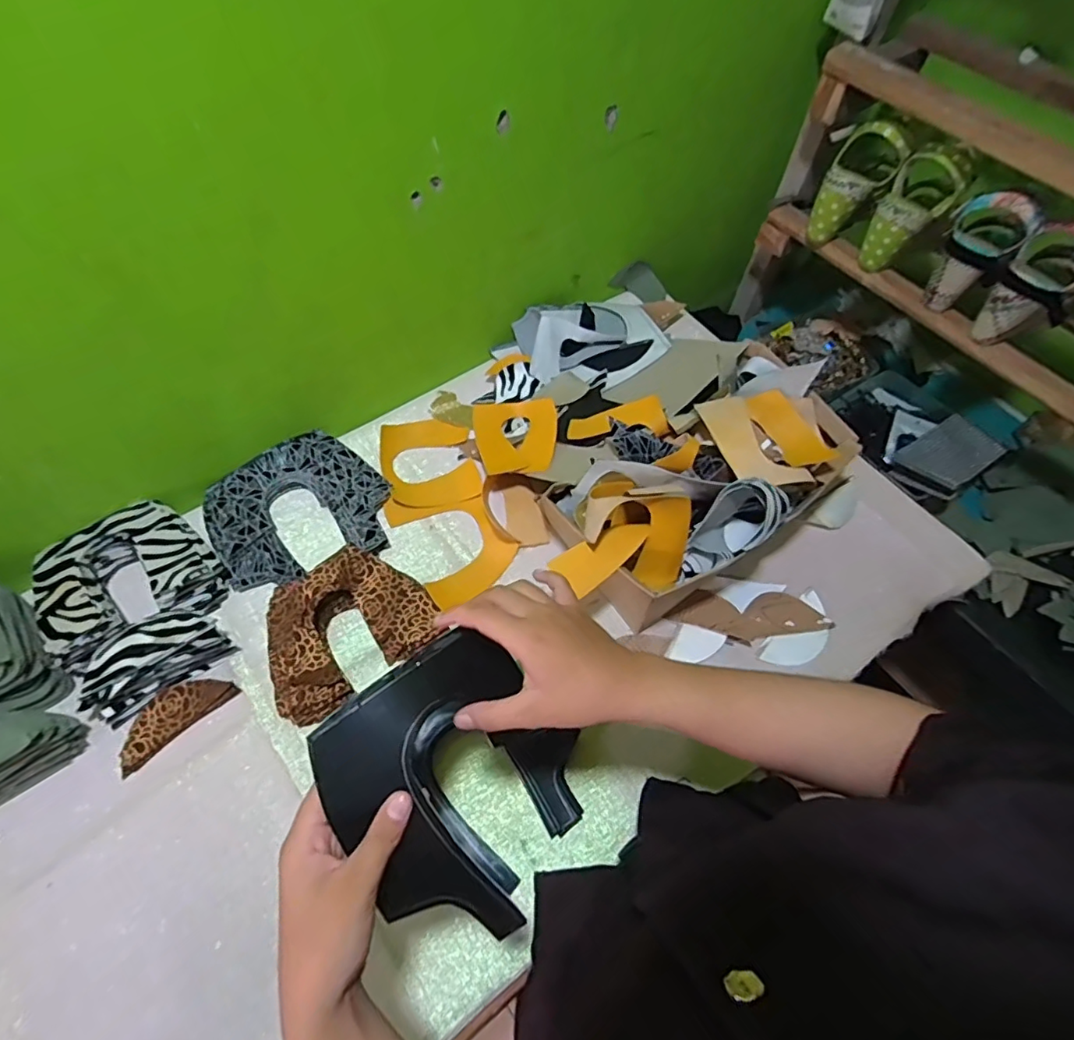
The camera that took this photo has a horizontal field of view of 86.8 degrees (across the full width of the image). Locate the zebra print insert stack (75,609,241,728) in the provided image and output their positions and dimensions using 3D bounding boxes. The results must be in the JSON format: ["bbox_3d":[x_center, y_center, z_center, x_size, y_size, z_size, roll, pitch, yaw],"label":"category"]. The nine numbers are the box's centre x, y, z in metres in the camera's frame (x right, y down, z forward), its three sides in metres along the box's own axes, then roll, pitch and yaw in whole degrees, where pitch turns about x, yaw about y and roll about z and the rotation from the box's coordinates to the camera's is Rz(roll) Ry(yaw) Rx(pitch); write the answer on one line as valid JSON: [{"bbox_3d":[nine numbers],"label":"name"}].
[{"bbox_3d":[-0.382,0.137,0.558,0.134,0.062,0.057,-35,68,-21],"label":"zebra print insert stack"}]

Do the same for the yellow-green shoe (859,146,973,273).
[{"bbox_3d":[0.471,-0.393,0.726,0.080,0.146,0.080,-16,58,-45],"label":"yellow-green shoe"}]

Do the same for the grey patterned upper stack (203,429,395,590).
[{"bbox_3d":[-0.274,-0.008,0.663,0.191,0.034,0.179,-31,66,-20],"label":"grey patterned upper stack"}]

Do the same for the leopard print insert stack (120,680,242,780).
[{"bbox_3d":[-0.358,0.190,0.558,0.113,0.011,0.047,-37,69,-22],"label":"leopard print insert stack"}]

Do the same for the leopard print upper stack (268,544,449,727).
[{"bbox_3d":[-0.200,0.114,0.592,0.178,0.048,0.143,-34,67,-21],"label":"leopard print upper stack"}]

